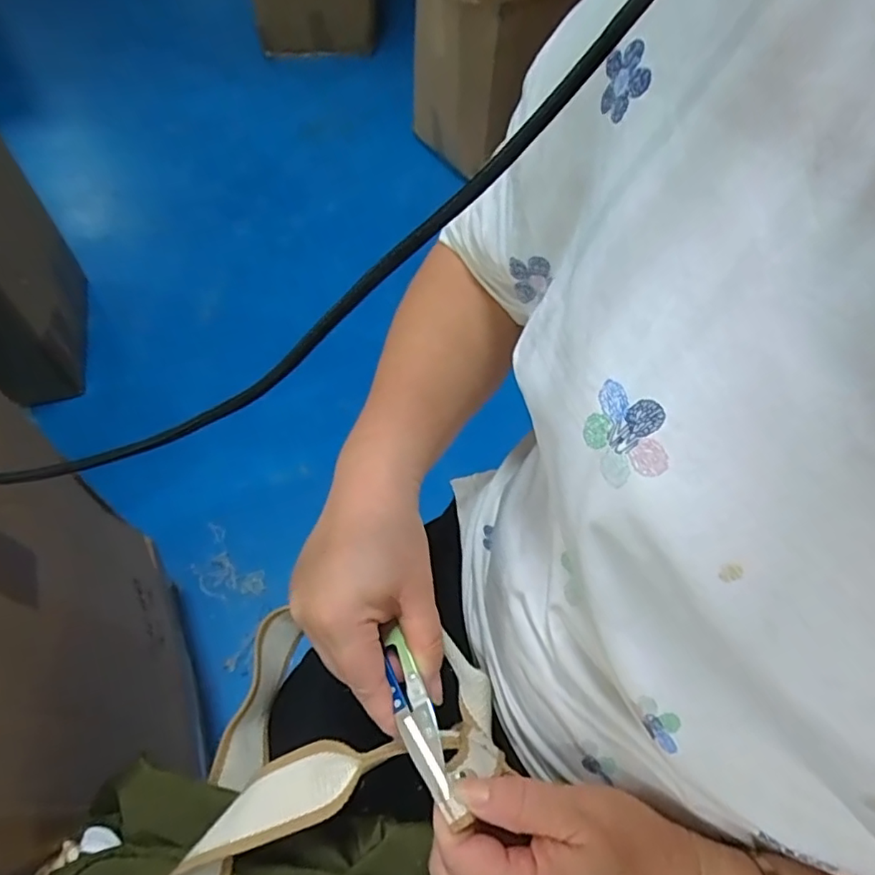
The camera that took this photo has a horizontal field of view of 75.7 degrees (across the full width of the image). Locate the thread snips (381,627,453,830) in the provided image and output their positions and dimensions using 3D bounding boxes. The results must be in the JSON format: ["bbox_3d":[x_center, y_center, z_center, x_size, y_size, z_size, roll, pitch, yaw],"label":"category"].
[{"bbox_3d":[-0.011,0.139,0.283,0.016,0.009,0.085,-15,61,-13],"label":"thread snips"}]

